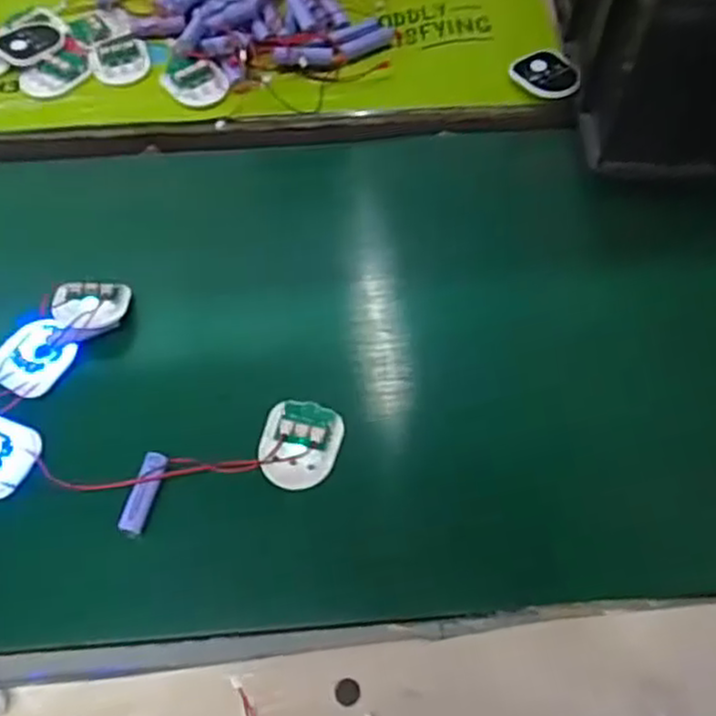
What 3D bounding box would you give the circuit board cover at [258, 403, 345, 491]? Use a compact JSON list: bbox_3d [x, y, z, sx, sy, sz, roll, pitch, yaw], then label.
[{"bbox_3d":[-0.037,0.054,0.462,0.050,0.014,0.056,10,62,4],"label":"circuit board cover"}]

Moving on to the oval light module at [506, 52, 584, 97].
[{"bbox_3d":[0.161,-0.238,0.613,0.060,0.014,0.044,39,68,18],"label":"oval light module"}]

